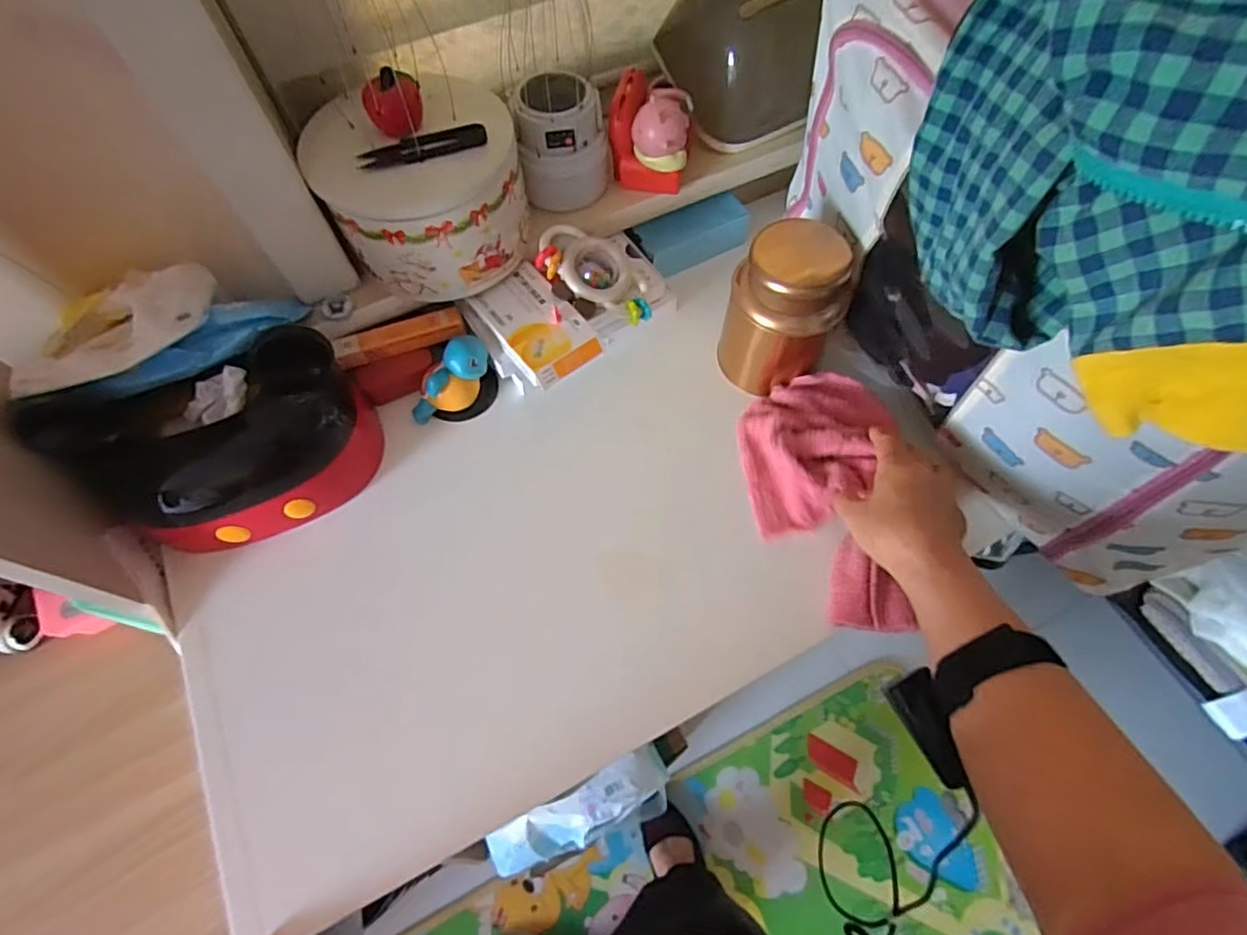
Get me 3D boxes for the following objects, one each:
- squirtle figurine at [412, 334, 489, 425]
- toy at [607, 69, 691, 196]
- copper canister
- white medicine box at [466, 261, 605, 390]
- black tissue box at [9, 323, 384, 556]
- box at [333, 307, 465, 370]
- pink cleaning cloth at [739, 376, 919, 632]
[{"bbox_3d":[-0.160,-0.076,0.544,0.041,0.040,0.096,41,99,18],"label":"squirtle figurine"},{"bbox_3d":[0.027,-0.317,0.563,0.076,0.083,0.067,17,66,9],"label":"toy"},{"bbox_3d":[0.144,-0.141,0.534,0.097,0.141,0.080,21,67,10],"label":"copper canister"},{"bbox_3d":[-0.079,-0.131,0.538,0.073,0.018,0.116,-35,69,-15],"label":"white medicine box"},{"bbox_3d":[-0.313,-0.018,0.471,0.200,0.131,0.109,-26,67,-11],"label":"black tissue box"},{"bbox_3d":[-0.207,-0.121,0.548,0.114,0.019,0.029,-20,66,-9],"label":"box"},{"bbox_3d":[0.177,0.021,0.510,0.131,0.032,0.227,-2,65,0],"label":"pink cleaning cloth"}]

